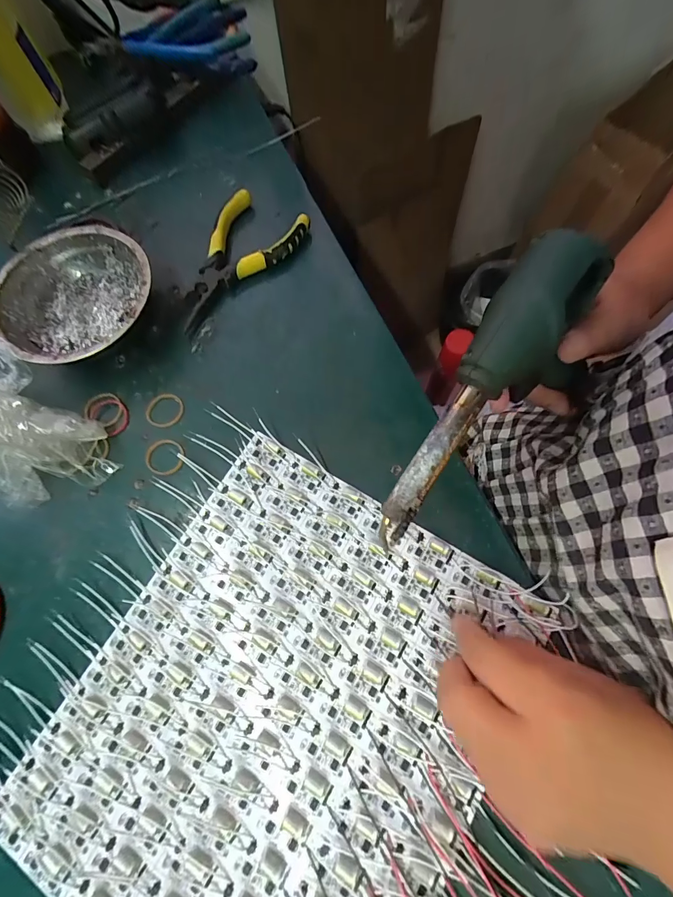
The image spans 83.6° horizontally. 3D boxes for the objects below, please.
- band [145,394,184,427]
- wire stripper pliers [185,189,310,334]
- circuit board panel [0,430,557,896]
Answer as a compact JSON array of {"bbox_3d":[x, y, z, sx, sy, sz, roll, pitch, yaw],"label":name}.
[{"bbox_3d":[-0.138,-0.031,0.301,0.031,0.004,0.029,-1,72,2],"label":"band"},{"bbox_3d":[-0.091,-0.165,0.331,0.069,0.020,0.136,33,76,12],"label":"wire stripper pliers"},{"bbox_3d":[-0.034,0.159,0.233,0.237,0.009,0.280,30,76,11],"label":"circuit board panel"}]

